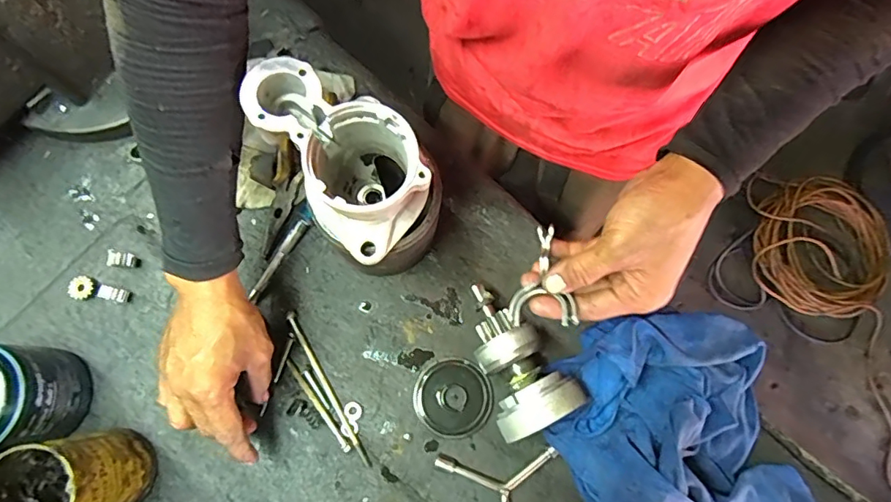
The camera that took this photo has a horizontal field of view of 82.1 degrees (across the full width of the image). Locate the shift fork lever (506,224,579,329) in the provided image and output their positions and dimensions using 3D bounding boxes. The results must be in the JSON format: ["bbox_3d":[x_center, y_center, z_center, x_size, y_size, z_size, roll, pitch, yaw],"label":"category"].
[{"bbox_3d":[0.070,0.020,0.405,0.047,0.024,0.084,-7,76,-3],"label":"shift fork lever"}]

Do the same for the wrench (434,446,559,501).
[{"bbox_3d":[0.038,0.221,0.480,0.103,0.014,0.110,24,76,5],"label":"wrench"}]

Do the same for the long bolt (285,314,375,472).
[{"bbox_3d":[-0.115,0.132,0.496,0.008,0.014,0.164,-29,78,-8],"label":"long bolt"}]

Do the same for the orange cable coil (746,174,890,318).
[{"bbox_3d":[0.971,-0.019,1.332,0.354,0.055,0.359,0,78,-1],"label":"orange cable coil"}]

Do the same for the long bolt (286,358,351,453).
[{"bbox_3d":[-0.123,0.148,0.493,0.008,0.005,0.104,-36,79,-10],"label":"long bolt"}]

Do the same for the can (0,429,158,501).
[{"bbox_3d":[-0.308,0.194,0.424,0.074,0.110,0.068,0,75,-1],"label":"can"}]

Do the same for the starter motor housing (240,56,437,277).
[{"bbox_3d":[-0.075,-0.070,0.417,0.096,0.115,0.151,-32,78,-9],"label":"starter motor housing"}]

